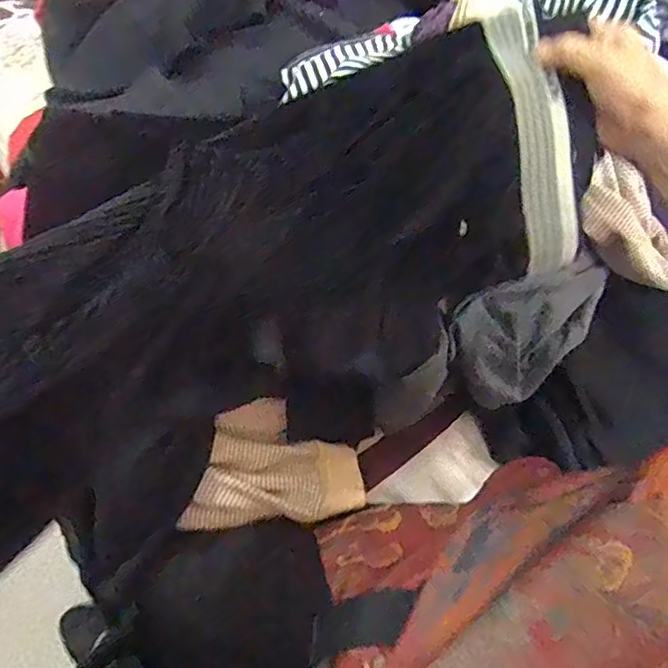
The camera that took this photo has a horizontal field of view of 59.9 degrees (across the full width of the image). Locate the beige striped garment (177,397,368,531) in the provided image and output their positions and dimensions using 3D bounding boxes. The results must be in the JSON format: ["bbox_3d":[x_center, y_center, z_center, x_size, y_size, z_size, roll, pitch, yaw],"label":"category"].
[{"bbox_3d":[-0.058,0.121,0.549,0.165,0.053,0.106,-2,65,-1],"label":"beige striped garment"}]

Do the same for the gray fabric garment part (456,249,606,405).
[{"bbox_3d":[0.204,-0.013,0.587,0.187,0.030,0.115,-28,107,-16],"label":"gray fabric garment part"}]

